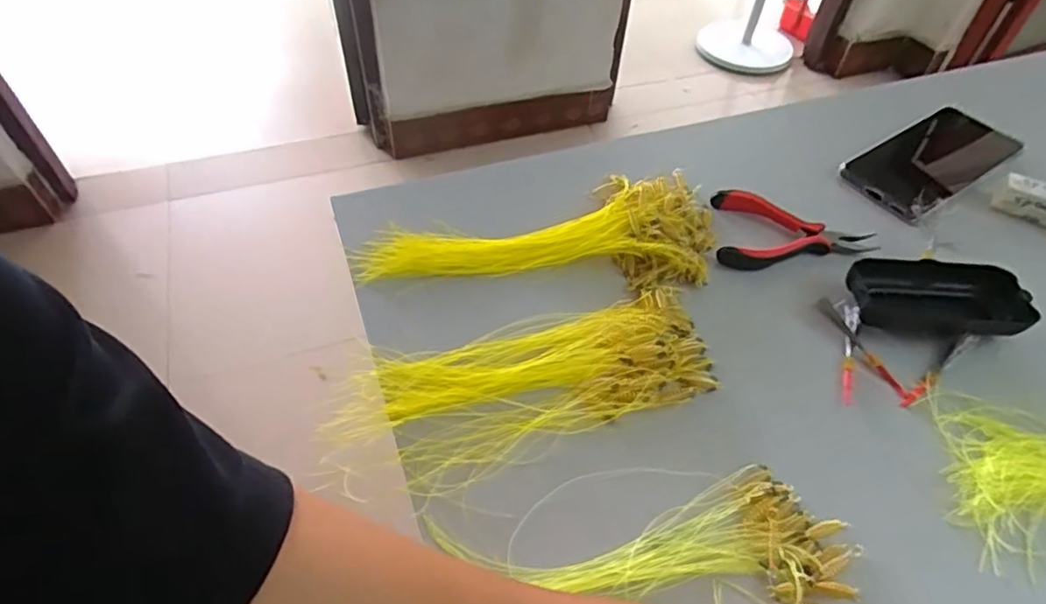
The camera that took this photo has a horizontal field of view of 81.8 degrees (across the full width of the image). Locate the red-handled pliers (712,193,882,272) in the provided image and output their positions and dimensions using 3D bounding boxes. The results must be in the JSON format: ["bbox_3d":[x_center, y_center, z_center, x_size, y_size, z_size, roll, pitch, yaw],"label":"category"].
[{"bbox_3d":[0.202,-0.052,0.450,0.115,0.016,0.063,5,50,1],"label":"red-handled pliers"}]

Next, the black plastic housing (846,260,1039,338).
[{"bbox_3d":[0.276,-0.003,0.408,0.111,0.021,0.058,2,50,-1],"label":"black plastic housing"}]

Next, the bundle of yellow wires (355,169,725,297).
[{"bbox_3d":[0.013,-0.053,0.436,0.259,0.027,0.100,-4,51,-6],"label":"bundle of yellow wires"}]

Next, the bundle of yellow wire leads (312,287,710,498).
[{"bbox_3d":[0.006,0.048,0.355,0.221,0.011,0.087,-13,52,-14],"label":"bundle of yellow wire leads"}]

